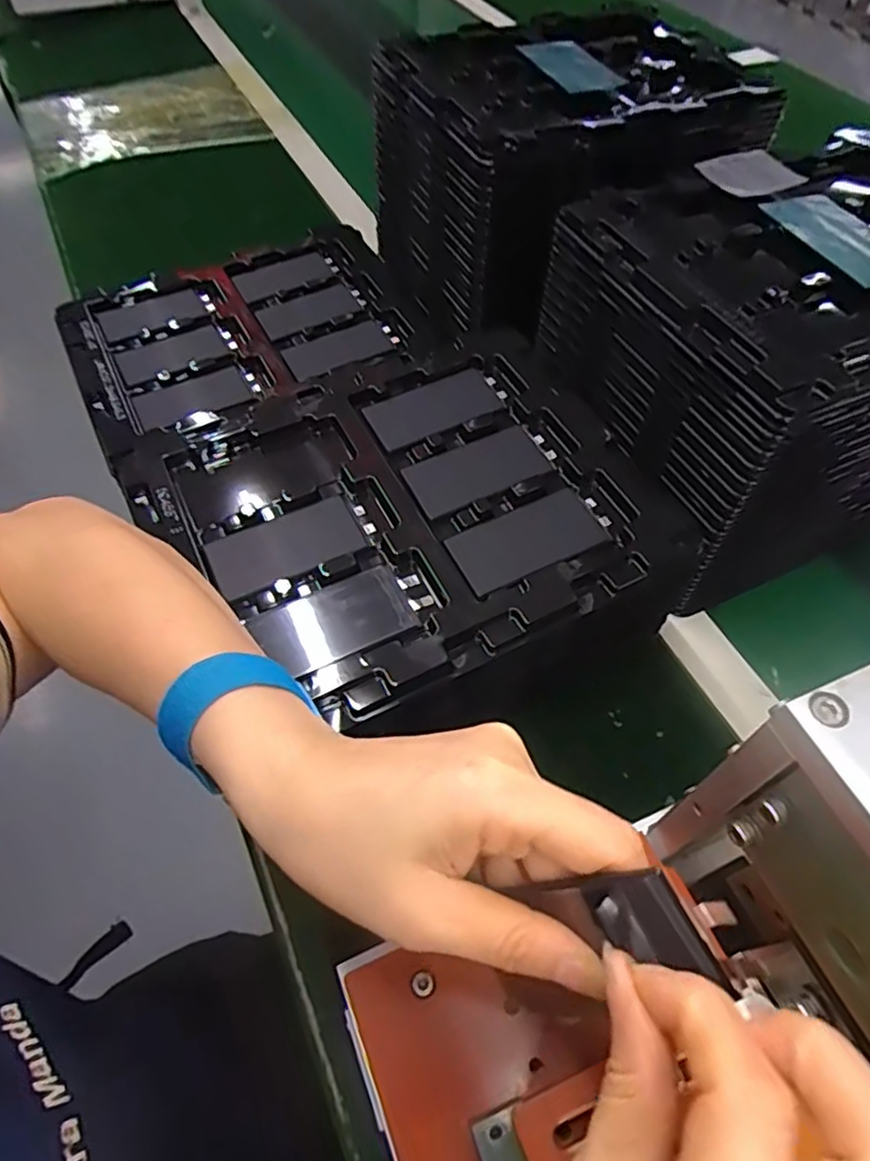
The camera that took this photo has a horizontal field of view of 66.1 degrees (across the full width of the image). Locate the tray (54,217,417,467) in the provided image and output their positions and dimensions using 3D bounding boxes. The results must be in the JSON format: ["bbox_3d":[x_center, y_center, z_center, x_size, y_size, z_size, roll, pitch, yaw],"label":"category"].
[{"bbox_3d":[-0.160,-0.208,0.559,0.267,0.032,0.201,-23,59,-14],"label":"tray"}]

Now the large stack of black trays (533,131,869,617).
[{"bbox_3d":[0.228,-0.156,0.462,0.285,0.157,0.223,-24,59,-14],"label":"large stack of black trays"}]

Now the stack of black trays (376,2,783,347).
[{"bbox_3d":[0.098,-0.360,0.596,0.277,0.168,0.224,-22,59,-13],"label":"stack of black trays"}]

